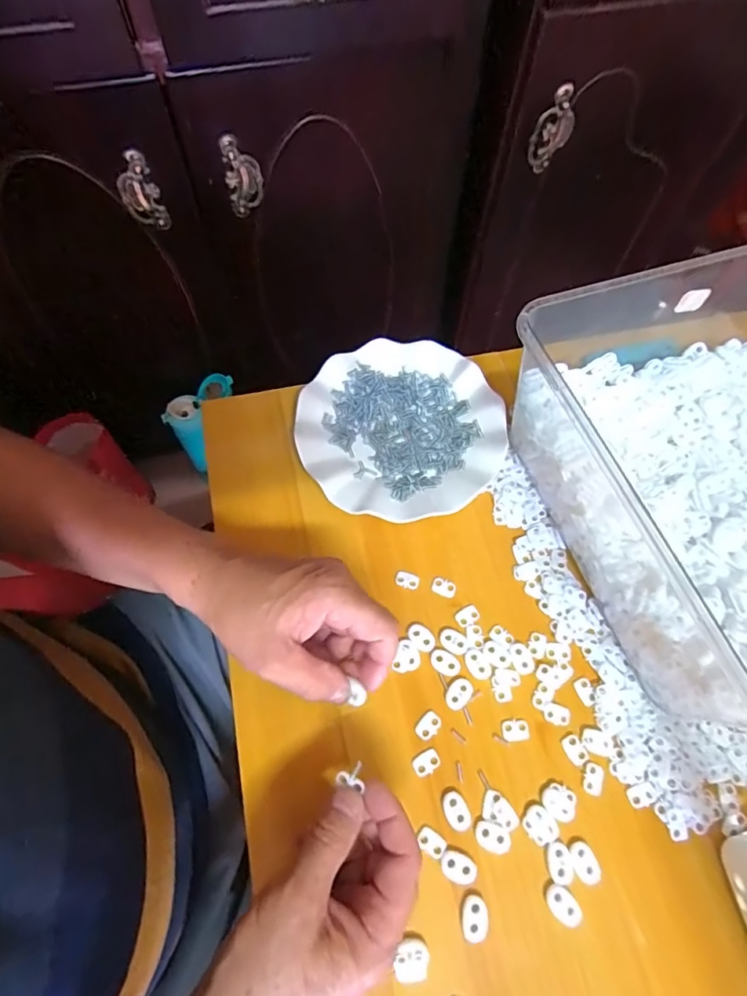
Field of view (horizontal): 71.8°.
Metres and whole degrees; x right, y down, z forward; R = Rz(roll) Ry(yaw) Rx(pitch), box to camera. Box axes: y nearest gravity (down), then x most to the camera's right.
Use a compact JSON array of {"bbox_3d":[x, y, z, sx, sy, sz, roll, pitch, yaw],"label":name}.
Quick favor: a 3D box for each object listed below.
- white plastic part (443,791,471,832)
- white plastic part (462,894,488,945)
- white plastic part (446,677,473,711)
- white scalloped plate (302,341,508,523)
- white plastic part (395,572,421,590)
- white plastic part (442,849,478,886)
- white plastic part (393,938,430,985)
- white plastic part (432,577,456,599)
[{"bbox_3d":[0.056,0.210,0.345,0.016,0.004,0.023,-19,66,-8],"label":"white plastic part"},{"bbox_3d":[0.063,0.263,0.321,0.015,0.004,0.023,8,65,4],"label":"white plastic part"},{"bbox_3d":[0.063,0.144,0.379,0.016,0.004,0.023,35,70,16],"label":"white plastic part"},{"bbox_3d":[0.025,-0.063,0.468,0.177,0.021,0.179,0,65,1],"label":"white scalloped plate"},{"bbox_3d":[0.027,0.067,0.417,0.019,0.004,0.012,11,65,6],"label":"white plastic part"},{"bbox_3d":[0.055,0.238,0.332,0.022,0.004,0.016,24,67,11],"label":"white plastic part"},{"bbox_3d":[0.023,0.279,0.311,0.020,0.004,0.020,0,65,1],"label":"white plastic part"},{"bbox_3d":[0.057,0.072,0.415,0.019,0.004,0.013,19,66,9],"label":"white plastic part"}]

